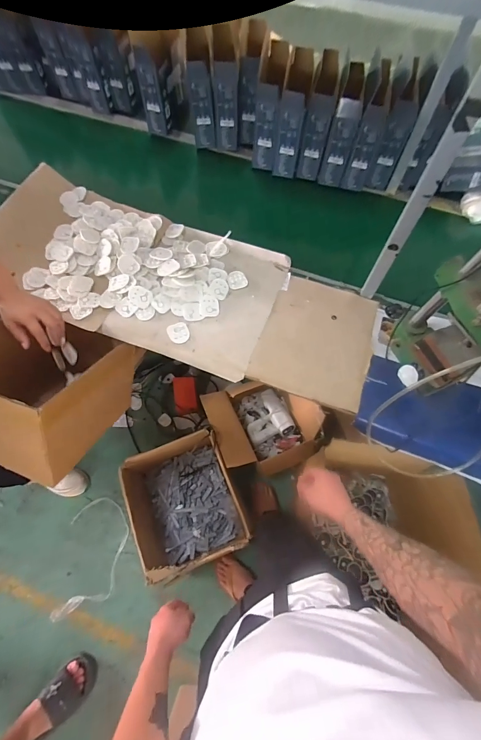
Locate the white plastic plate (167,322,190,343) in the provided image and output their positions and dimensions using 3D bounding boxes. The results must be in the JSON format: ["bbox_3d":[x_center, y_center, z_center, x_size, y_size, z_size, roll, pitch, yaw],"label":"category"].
[{"bbox_3d":[-0.157,-0.095,0.830,0.051,0.004,0.060,-24,70,-10],"label":"white plastic plate"}]

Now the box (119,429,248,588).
[{"bbox_3d":[-0.202,0.516,1.239,0.375,0.294,0.400,-17,69,-7],"label":"box"}]

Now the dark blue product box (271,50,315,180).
[{"bbox_3d":[0.165,-0.797,1.010,0.075,0.249,0.217,11,68,4],"label":"dark blue product box"}]

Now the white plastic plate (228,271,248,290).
[{"bbox_3d":[-0.009,-0.249,0.896,0.052,0.007,0.059,-13,68,-6],"label":"white plastic plate"}]

